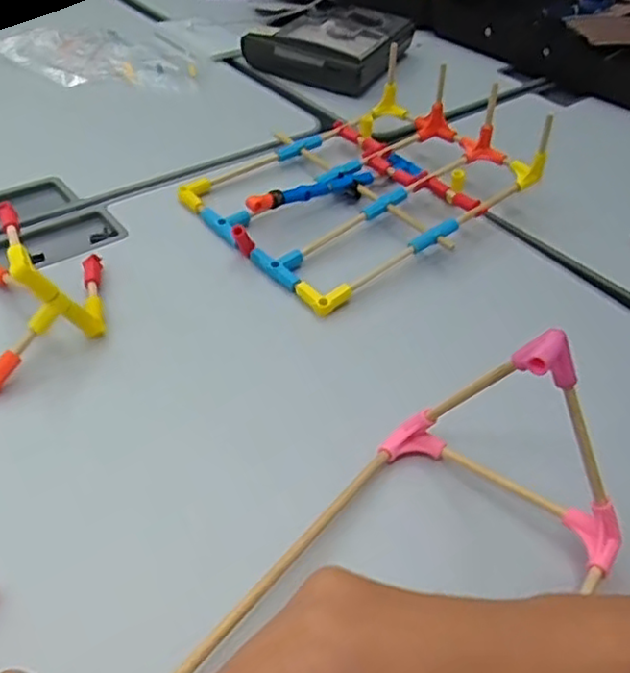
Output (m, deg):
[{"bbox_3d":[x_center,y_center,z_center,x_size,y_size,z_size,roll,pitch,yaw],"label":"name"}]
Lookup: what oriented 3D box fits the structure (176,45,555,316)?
[{"bbox_3d":[0.035,-0.126,0.478,0.179,0.063,0.230,37,52,28],"label":"structure"}]

